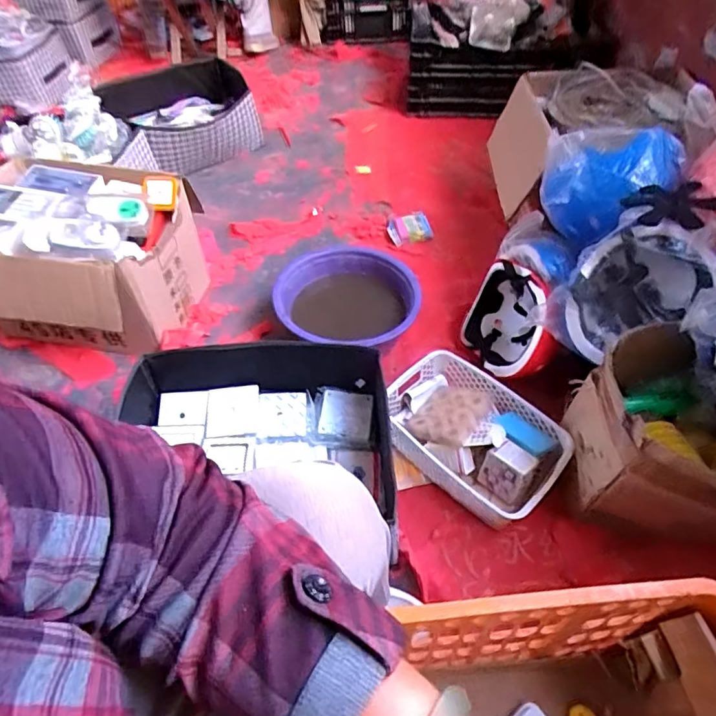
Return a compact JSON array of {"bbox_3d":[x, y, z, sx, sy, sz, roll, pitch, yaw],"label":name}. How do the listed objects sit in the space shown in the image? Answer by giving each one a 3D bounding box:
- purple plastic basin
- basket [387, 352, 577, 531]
[{"bbox_3d":[-0.018,-0.101,1.090,0.276,0.148,0.251,-1,50,1],"label":"purple plastic basin"},{"bbox_3d":[0.192,0.126,0.870,0.298,0.083,0.218,33,58,26],"label":"basket"}]

